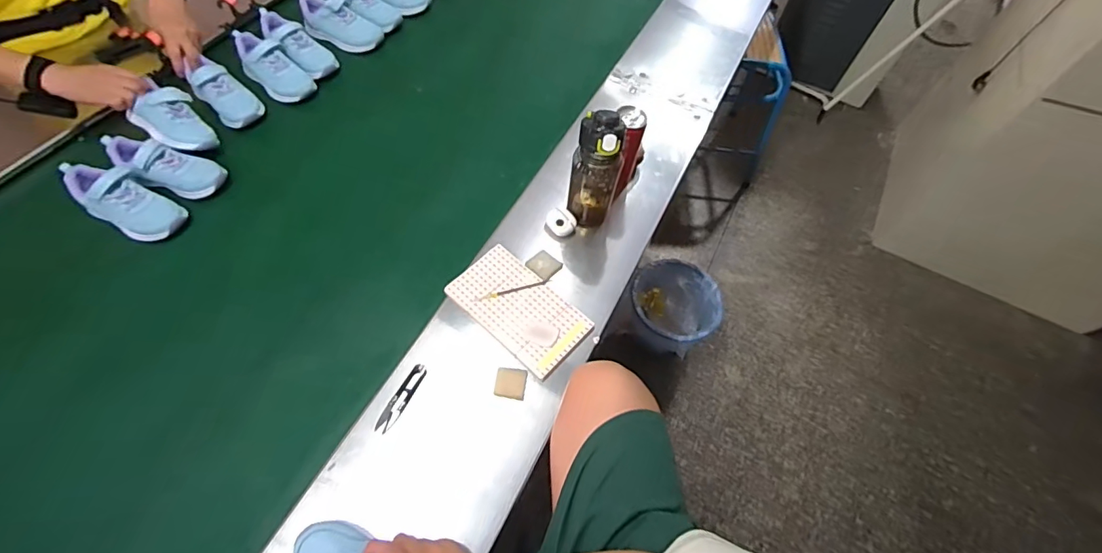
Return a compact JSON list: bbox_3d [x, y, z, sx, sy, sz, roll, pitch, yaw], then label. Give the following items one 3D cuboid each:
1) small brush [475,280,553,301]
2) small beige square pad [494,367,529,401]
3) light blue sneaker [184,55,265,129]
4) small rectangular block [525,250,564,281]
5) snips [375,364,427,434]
[{"bbox_3d":[-0.059,0.023,0.770,0.124,0.007,0.009,-16,62,-13],"label":"small brush"},{"bbox_3d":[-0.057,0.153,0.692,0.044,0.007,0.043,9,59,1],"label":"small beige square pad"},{"bbox_3d":[-0.626,-0.353,0.930,0.145,0.061,0.076,42,65,18],"label":"light blue sneaker"},{"bbox_3d":[-0.011,-0.019,0.799,0.049,0.008,0.044,34,63,15],"label":"small rectangular block"},{"bbox_3d":[-0.209,0.169,0.680,0.023,0.007,0.101,25,61,10],"label":"snips"}]

